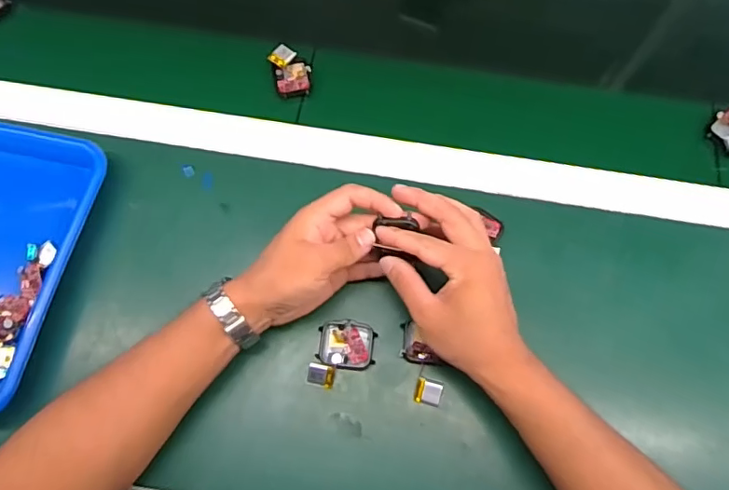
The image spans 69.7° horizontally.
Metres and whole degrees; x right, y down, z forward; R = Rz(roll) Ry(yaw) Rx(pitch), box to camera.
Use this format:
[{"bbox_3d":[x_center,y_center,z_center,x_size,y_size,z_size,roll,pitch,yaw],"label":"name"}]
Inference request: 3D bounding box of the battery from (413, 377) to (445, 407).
[{"bbox_3d":[0.053,0.121,0.429,0.022,0.008,0.019,16,70,6],"label":"battery"}]

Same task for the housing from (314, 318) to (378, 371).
[{"bbox_3d":[-0.015,0.084,0.439,0.046,0.009,0.039,6,70,3],"label":"housing"}]

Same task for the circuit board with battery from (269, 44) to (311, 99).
[{"bbox_3d":[-0.075,-0.177,0.534,0.037,0.014,0.058,-14,70,-5],"label":"circuit board with battery"}]

